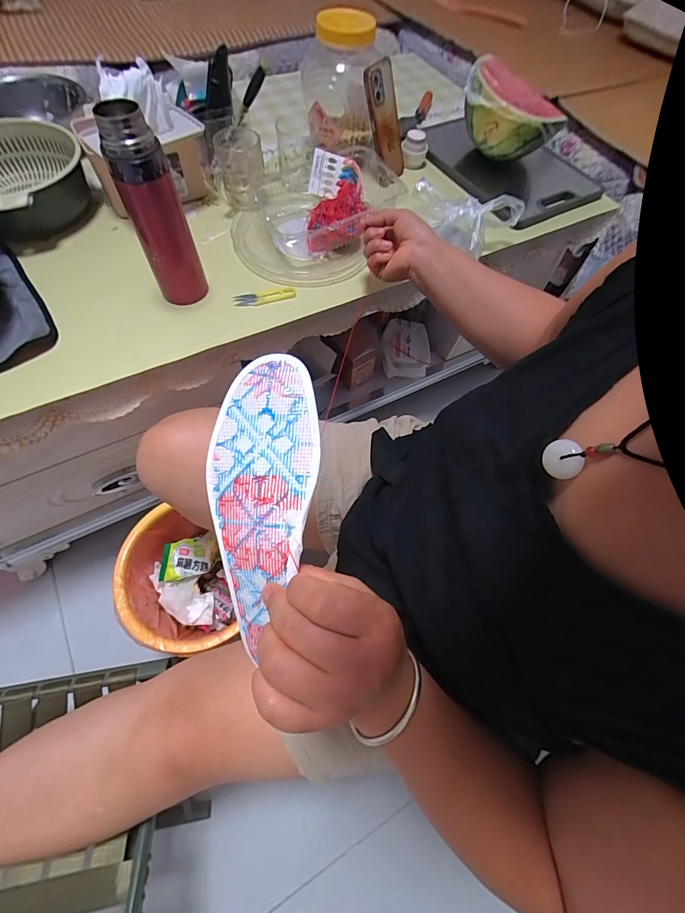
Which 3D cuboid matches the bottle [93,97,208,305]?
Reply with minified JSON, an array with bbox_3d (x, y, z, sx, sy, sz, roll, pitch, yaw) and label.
[{"bbox_3d":[-0.231,-0.300,0.467,0.058,0.218,0.051,-8,64,-7],"label":"bottle"}]

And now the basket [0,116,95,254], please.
[{"bbox_3d":[-0.518,-0.441,0.594,0.219,0.079,0.209,37,67,14],"label":"basket"}]

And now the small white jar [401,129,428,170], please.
[{"bbox_3d":[0.147,-0.629,0.750,0.054,0.052,0.053,1,65,-1],"label":"small white jar"}]

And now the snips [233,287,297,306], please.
[{"bbox_3d":[-0.118,-0.245,0.564,0.093,0.008,0.023,-16,65,-11],"label":"snips"}]

